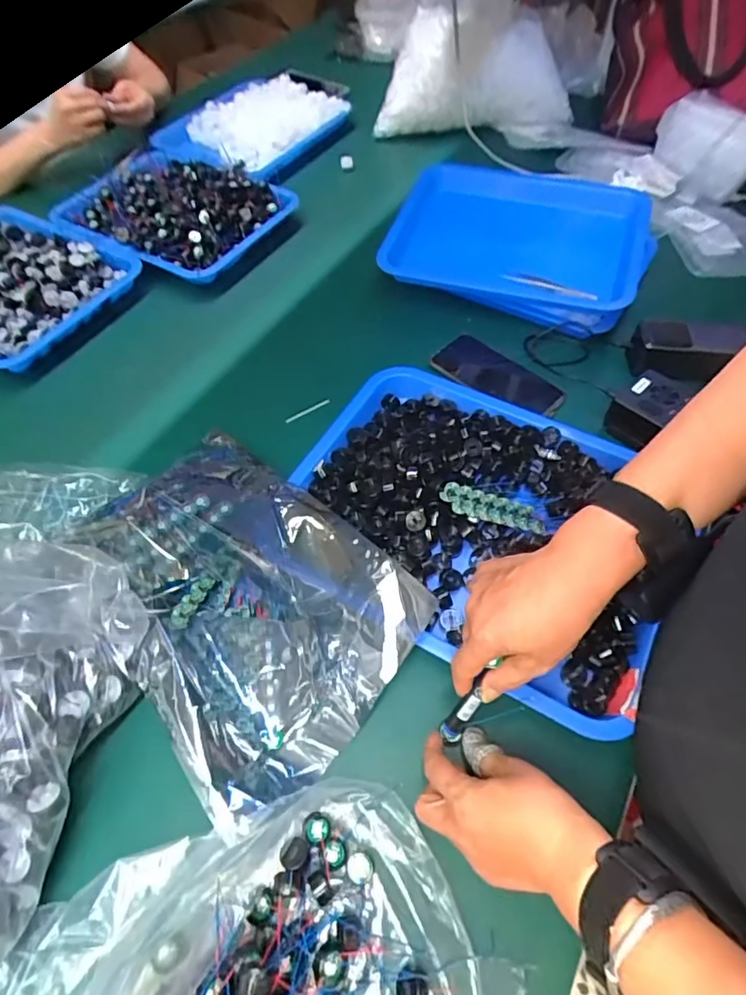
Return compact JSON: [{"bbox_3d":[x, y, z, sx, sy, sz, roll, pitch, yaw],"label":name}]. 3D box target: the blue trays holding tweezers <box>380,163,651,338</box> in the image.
[{"bbox_3d":[0.204,-0.349,0.737,0.347,0.080,0.252,12,58,8],"label":"blue trays holding tweezers"}]

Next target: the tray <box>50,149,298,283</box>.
[{"bbox_3d":[-0.279,-0.410,0.759,0.281,0.060,0.187,25,61,15],"label":"tray"}]

